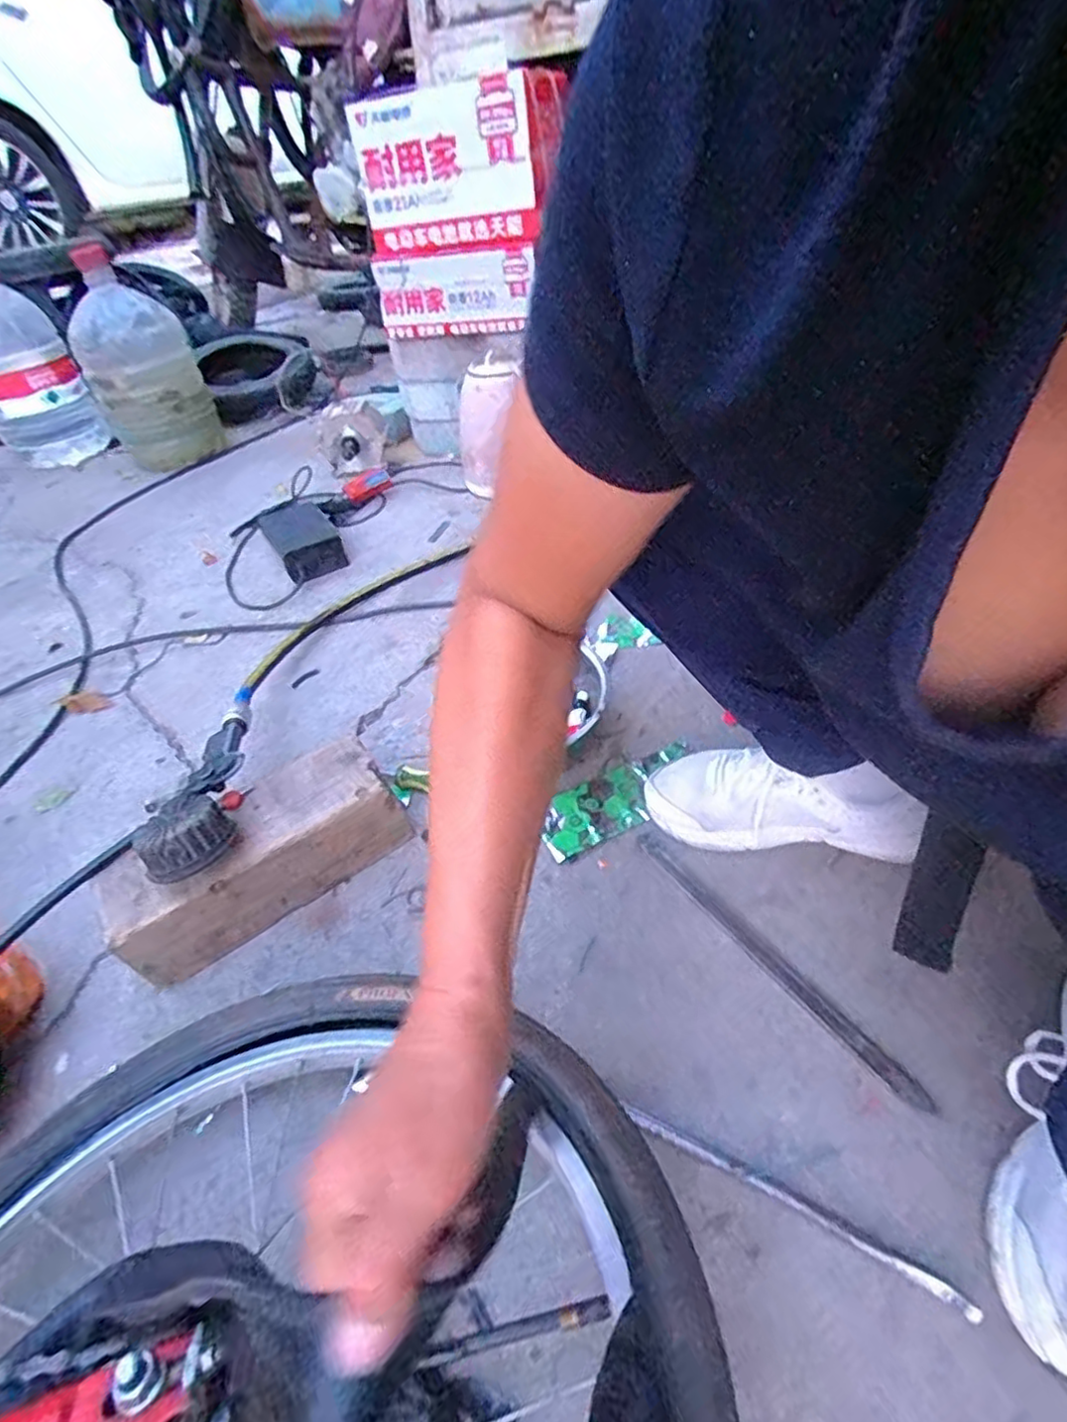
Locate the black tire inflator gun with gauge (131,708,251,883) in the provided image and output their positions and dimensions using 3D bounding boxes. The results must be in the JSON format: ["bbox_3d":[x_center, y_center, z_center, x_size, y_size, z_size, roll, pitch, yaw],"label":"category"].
[{"bbox_3d":[-0.299,0.063,0.604,0.075,0.047,0.235,-10,30,-6],"label":"black tire inflator gun with gauge"}]

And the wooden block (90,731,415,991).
[{"bbox_3d":[-0.250,0.129,0.602,0.247,0.095,0.093,-31,49,-21],"label":"wooden block"}]

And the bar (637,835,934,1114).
[{"bbox_3d":[0.187,0.198,0.536,0.018,0.006,0.282,-30,47,-21],"label":"bar"}]

